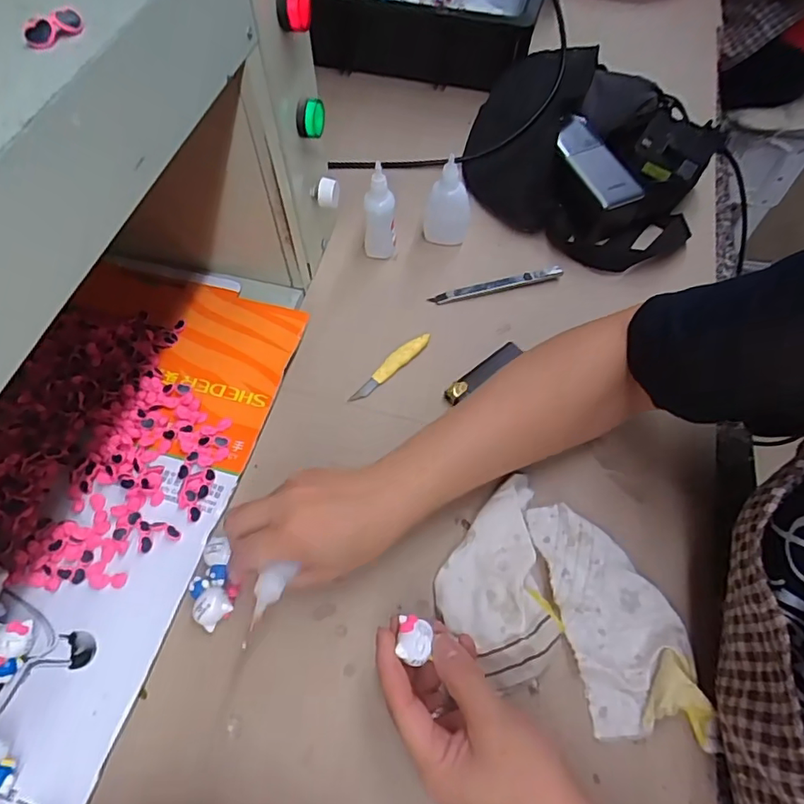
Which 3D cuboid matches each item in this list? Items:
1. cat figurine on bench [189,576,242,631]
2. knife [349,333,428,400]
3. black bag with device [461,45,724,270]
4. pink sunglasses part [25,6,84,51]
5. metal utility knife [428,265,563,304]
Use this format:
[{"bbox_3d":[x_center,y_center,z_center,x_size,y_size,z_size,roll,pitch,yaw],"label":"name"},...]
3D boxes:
[{"bbox_3d":[-0.128,0.134,0.369,0.027,0.015,0.035,-18,63,-12],"label":"cat figurine on bench"},{"bbox_3d":[-0.010,-0.032,0.469,0.089,0.006,0.015,-39,69,-20],"label":"knife"},{"bbox_3d":[0.191,-0.275,0.591,0.266,0.060,0.268,22,62,12],"label":"black bag with device"},{"bbox_3d":[-0.142,-0.153,0.221,0.009,0.009,0.026,33,65,16],"label":"pink sunglasses part"},{"bbox_3d":[0.090,-0.111,0.519,0.128,0.013,0.012,-12,62,-8],"label":"metal utility knife"}]

